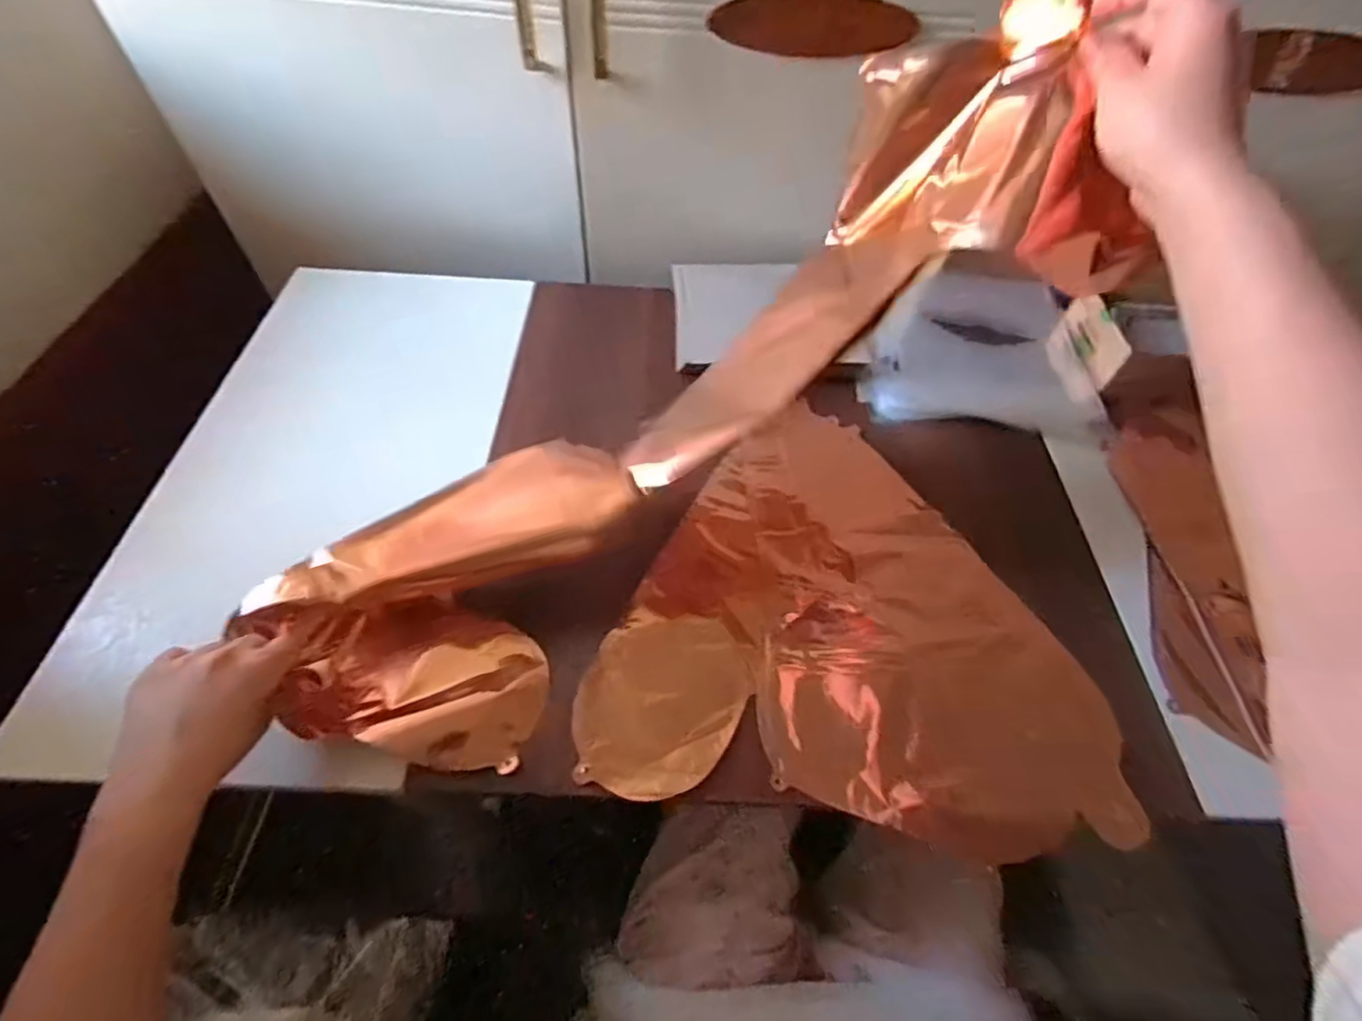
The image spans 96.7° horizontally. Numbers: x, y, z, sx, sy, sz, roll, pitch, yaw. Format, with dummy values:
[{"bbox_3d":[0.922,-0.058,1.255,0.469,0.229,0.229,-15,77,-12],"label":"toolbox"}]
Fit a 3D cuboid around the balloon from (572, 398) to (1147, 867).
[{"bbox_3d":[0.145,0.066,0.515,0.385,0.013,0.366,9,55,3],"label":"balloon"}]

